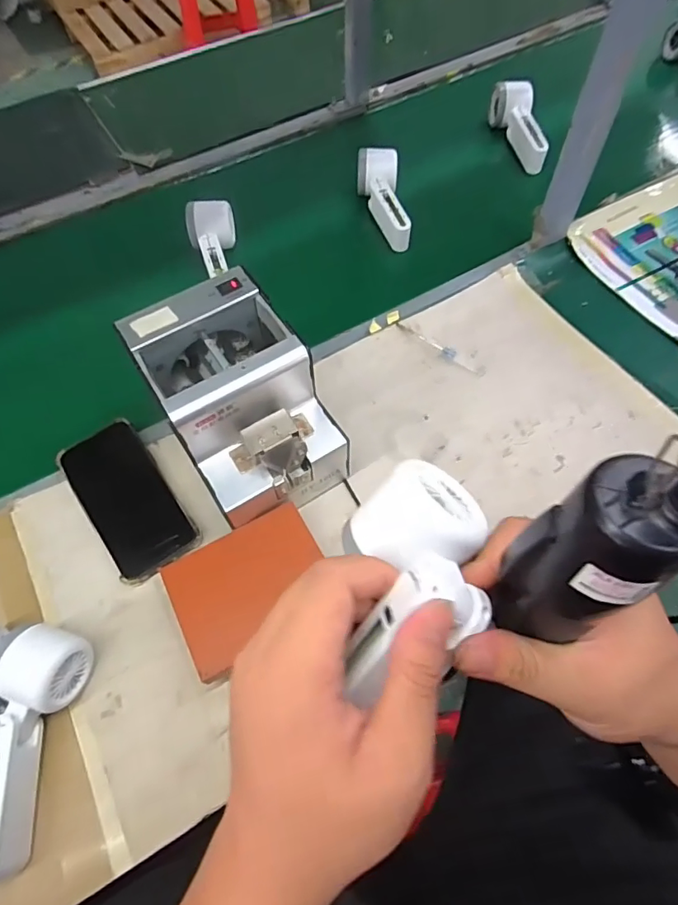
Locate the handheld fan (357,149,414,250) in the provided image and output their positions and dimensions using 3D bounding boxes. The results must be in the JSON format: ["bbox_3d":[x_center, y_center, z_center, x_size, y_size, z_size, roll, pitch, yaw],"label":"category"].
[{"bbox_3d":[0.065,-0.351,0.695,0.055,0.043,0.157,-13,72,-5],"label":"handheld fan"}]

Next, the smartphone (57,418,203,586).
[{"bbox_3d":[-0.204,0.043,0.485,0.076,0.010,0.156,-30,72,-23],"label":"smartphone"}]

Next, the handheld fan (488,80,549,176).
[{"bbox_3d":[0.278,-0.506,0.773,0.049,0.054,0.169,-5,60,0],"label":"handheld fan"}]

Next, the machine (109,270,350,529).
[{"bbox_3d":[-0.087,-0.041,0.459,0.124,0.143,0.172,-32,64,-13],"label":"machine"}]

